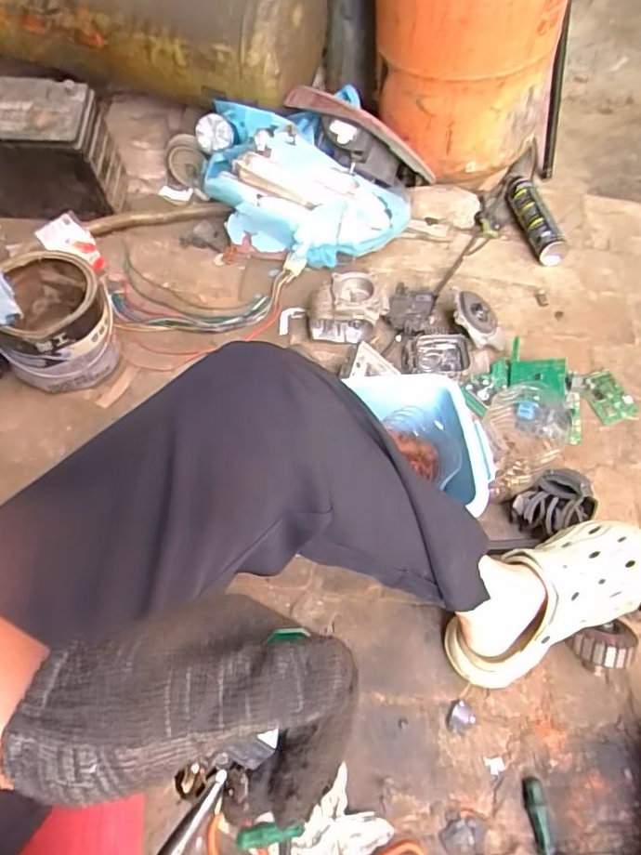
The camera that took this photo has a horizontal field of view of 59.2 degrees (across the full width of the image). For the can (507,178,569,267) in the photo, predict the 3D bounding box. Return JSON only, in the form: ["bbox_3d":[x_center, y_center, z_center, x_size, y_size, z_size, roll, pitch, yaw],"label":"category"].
[{"bbox_3d":[0.406,-0.399,1.067,0.058,0.052,0.216,-14,61,-7],"label":"can"}]

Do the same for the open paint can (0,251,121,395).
[{"bbox_3d":[-0.388,-0.153,0.841,0.151,0.138,0.160,1,59,-1],"label":"open paint can"}]

